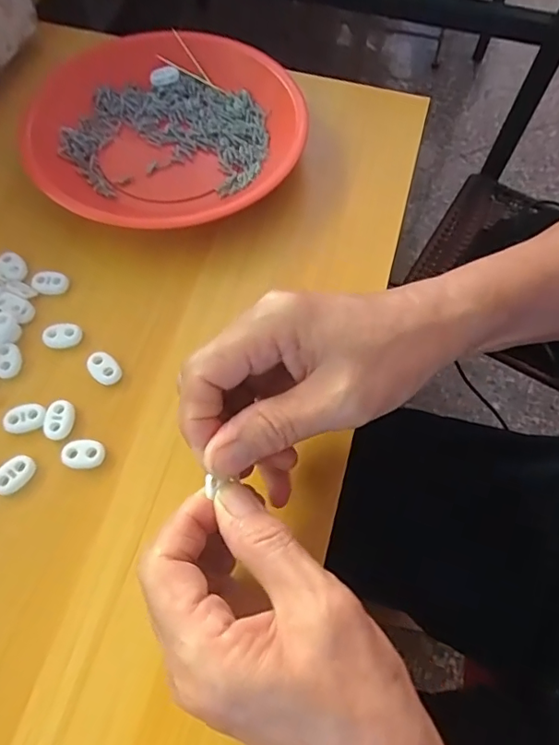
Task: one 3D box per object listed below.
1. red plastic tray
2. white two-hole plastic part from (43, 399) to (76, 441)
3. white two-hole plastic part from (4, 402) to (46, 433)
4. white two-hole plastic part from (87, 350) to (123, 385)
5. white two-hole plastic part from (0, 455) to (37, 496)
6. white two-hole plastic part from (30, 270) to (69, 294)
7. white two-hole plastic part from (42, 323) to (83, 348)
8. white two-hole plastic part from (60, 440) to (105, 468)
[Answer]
[{"bbox_3d":[-0.082,-0.175,0.383,0.191,0.038,0.191,-1,64,-2],"label":"red plastic tray"},{"bbox_3d":[-0.122,0.026,0.288,0.015,0.006,0.023,5,64,1],"label":"white two-hole plastic part"},{"bbox_3d":[-0.141,0.025,0.287,0.021,0.004,0.016,-14,65,-9],"label":"white two-hole plastic part"},{"bbox_3d":[-0.103,-0.002,0.303,0.015,0.006,0.023,-41,72,-19],"label":"white two-hole plastic part"},{"bbox_3d":[-0.140,0.054,0.273,0.014,0.005,0.022,33,67,14],"label":"white two-hole plastic part"},{"bbox_3d":[-0.145,-0.057,0.327,0.022,0.005,0.015,1,64,-1],"label":"white two-hole plastic part"},{"bbox_3d":[-0.131,-0.022,0.312,0.022,0.006,0.015,0,64,-2],"label":"white two-hole plastic part"},{"bbox_3d":[-0.106,0.044,0.280,0.022,0.005,0.015,-9,64,-6],"label":"white two-hole plastic part"}]

